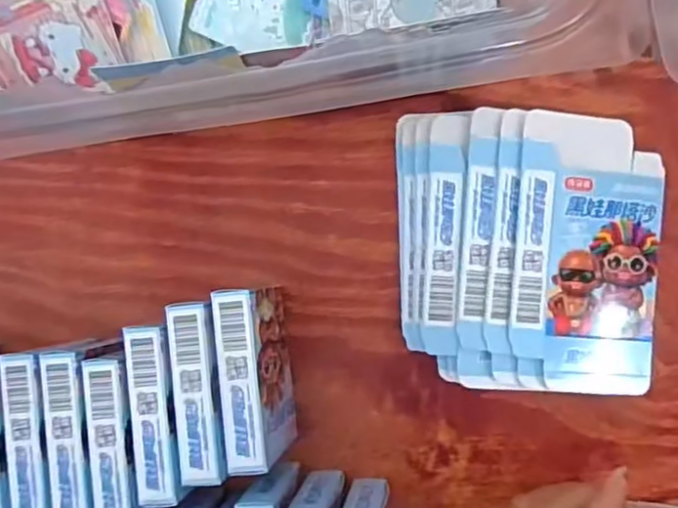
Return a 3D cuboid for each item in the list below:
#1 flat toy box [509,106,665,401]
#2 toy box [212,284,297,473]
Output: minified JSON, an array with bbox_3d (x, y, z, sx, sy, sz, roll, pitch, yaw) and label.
[{"bbox_3d":[0.137,0.000,0.325,0.082,0.004,0.146,3,89,-9],"label":"flat toy box"},{"bbox_3d":[-0.043,0.065,0.332,0.025,0.072,0.090,-5,87,8],"label":"toy box"}]

